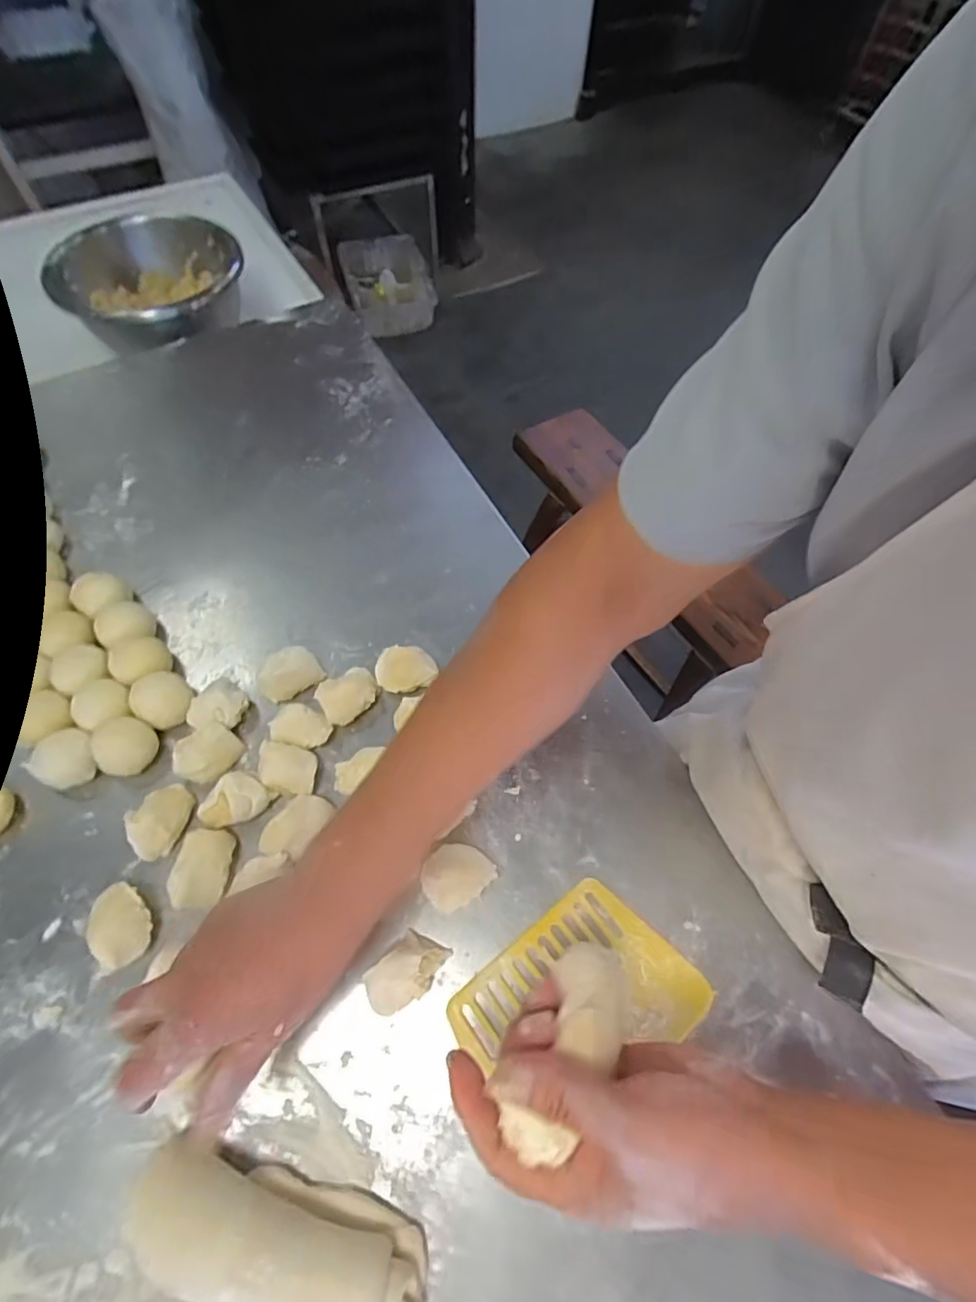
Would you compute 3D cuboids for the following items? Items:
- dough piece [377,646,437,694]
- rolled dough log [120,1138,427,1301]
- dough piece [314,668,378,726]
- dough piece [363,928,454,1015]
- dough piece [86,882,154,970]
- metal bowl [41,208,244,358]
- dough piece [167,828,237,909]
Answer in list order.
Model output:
[{"bbox_3d":[-0.073,0.017,0.497,0.052,0.035,0.033,-7,63,-6],"label":"dough piece"},{"bbox_3d":[-0.121,0.339,0.317,0.168,0.044,0.056,19,63,7],"label":"rolled dough log"},{"bbox_3d":[-0.122,0.037,0.485,0.051,0.032,0.039,-36,70,-19],"label":"dough piece"},{"bbox_3d":[-0.057,0.225,0.390,0.036,0.026,0.057,42,68,17],"label":"dough piece"},{"bbox_3d":[-0.263,0.196,0.400,0.038,0.024,0.053,-35,69,-19],"label":"dough piece"},{"bbox_3d":[-0.468,-0.506,0.782,0.219,0.109,0.224,1,63,-2],"label":"metal bowl"},{"bbox_3d":[-0.213,0.162,0.414,0.034,0.021,0.054,3,63,-1],"label":"dough piece"}]

